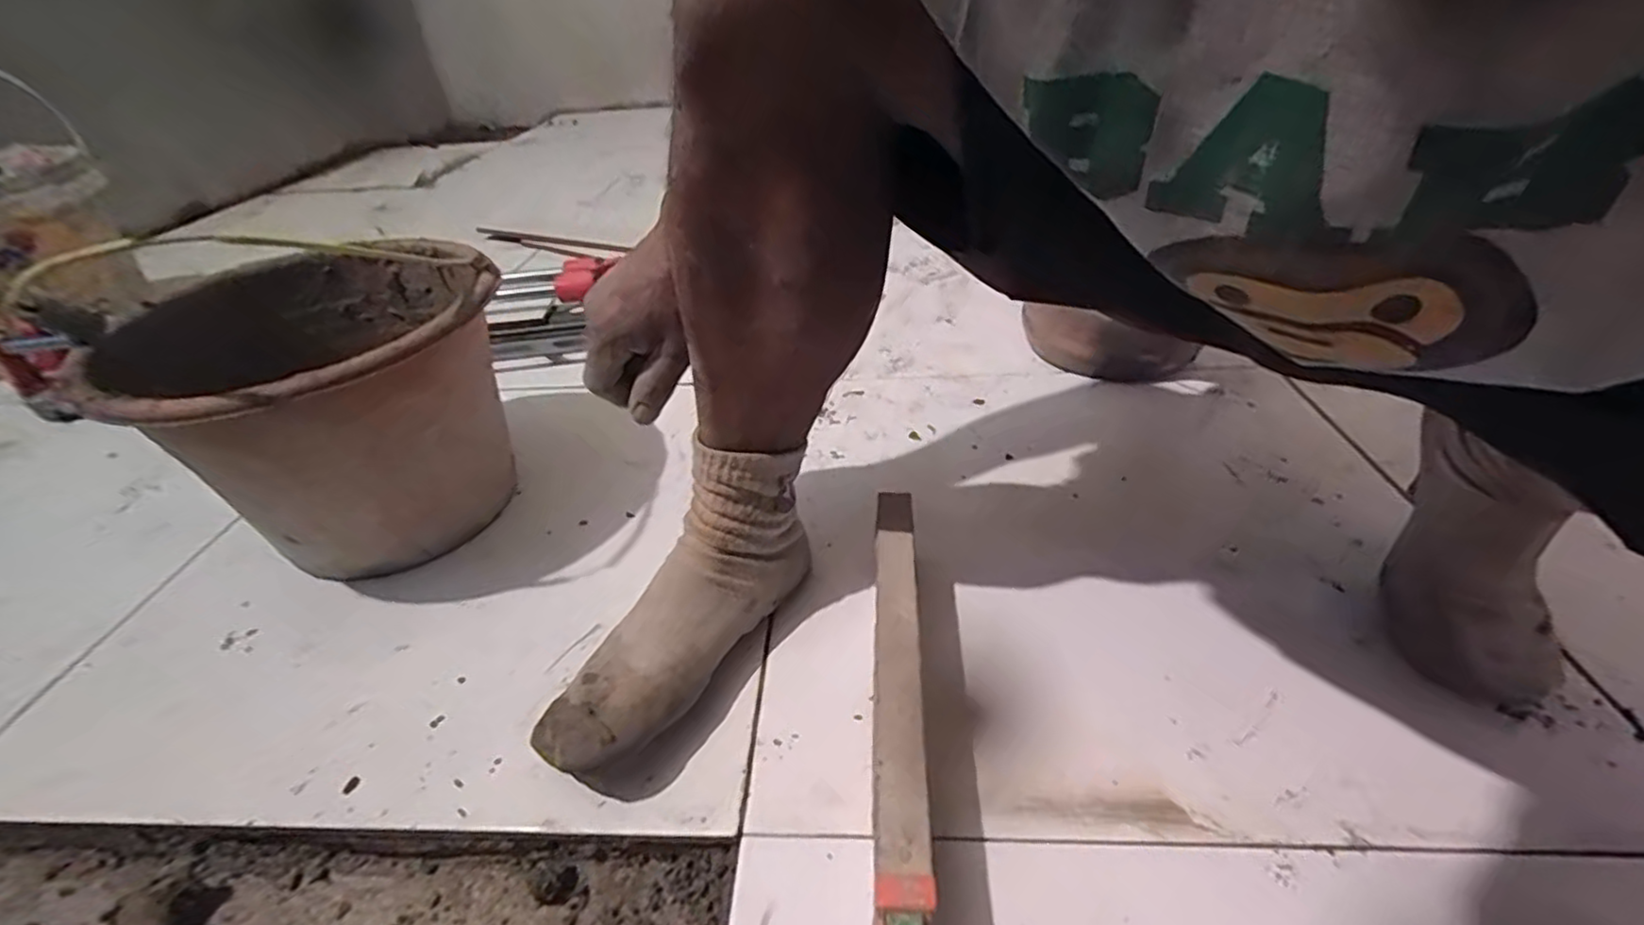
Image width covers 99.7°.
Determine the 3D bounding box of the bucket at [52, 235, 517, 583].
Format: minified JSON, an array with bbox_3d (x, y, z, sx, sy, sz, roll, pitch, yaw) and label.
[{"bbox_3d":[-0.379,-0.036,0.563,0.239,0.203,0.283,-29,42,-30],"label":"bucket"}]

